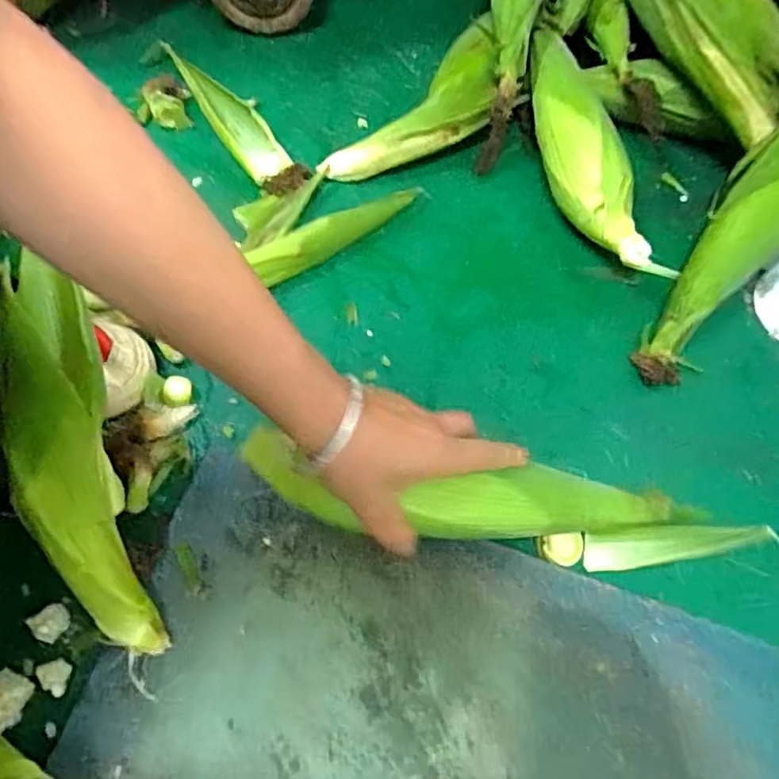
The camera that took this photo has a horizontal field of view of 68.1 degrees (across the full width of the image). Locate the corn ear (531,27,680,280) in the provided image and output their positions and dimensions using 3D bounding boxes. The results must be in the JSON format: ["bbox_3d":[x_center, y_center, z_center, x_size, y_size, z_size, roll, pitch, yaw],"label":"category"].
[{"bbox_3d":[0.187,-0.233,0.557,0.088,0.068,0.274,-11,66,-7],"label":"corn ear"}]

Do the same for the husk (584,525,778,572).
[{"bbox_3d":[0.212,0.113,0.424,0.143,0.011,0.026,-6,65,-4],"label":"husk"}]

